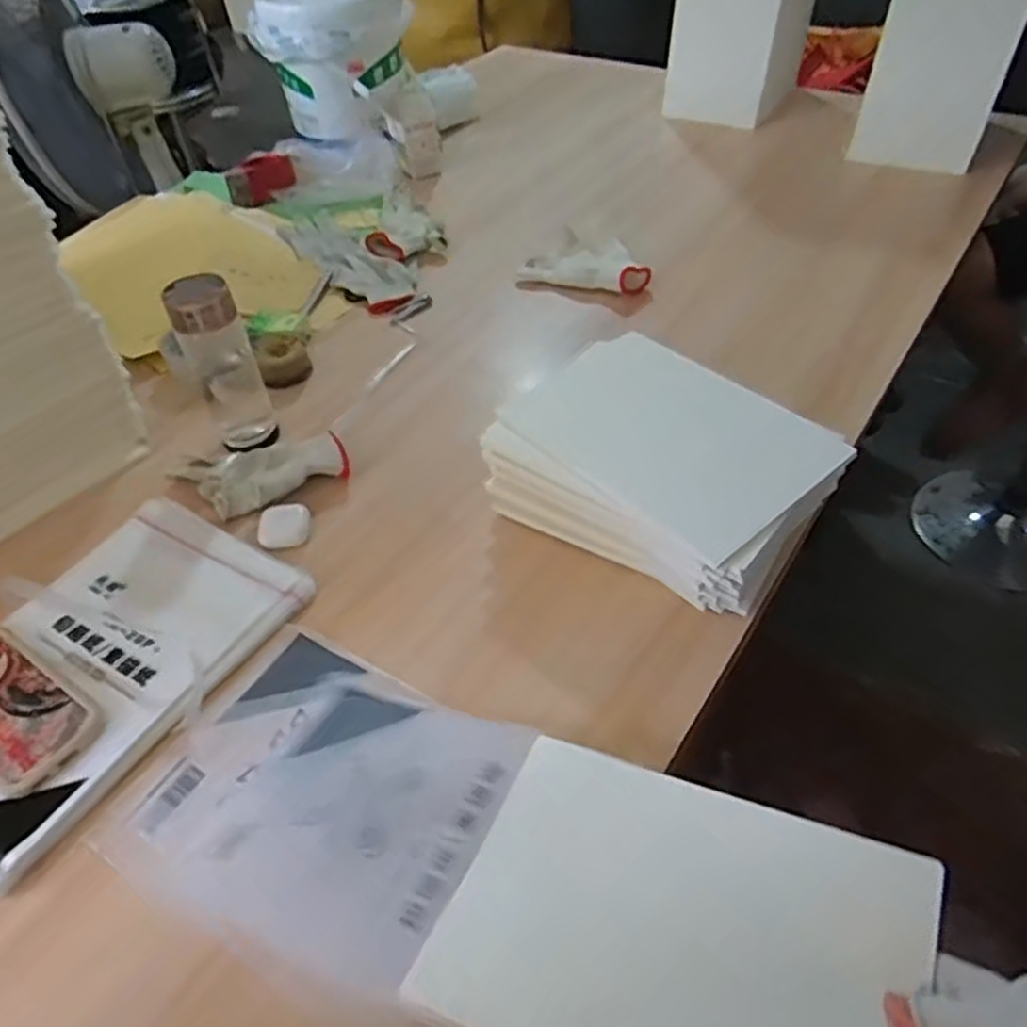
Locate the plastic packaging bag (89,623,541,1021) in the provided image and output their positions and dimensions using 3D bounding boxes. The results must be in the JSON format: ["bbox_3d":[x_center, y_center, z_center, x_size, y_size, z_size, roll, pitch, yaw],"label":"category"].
[{"bbox_3d":[-0.145,0.201,0.555,0.269,0.050,0.214,18,50,21],"label":"plastic packaging bag"}]

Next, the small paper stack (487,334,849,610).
[{"bbox_3d":[0.139,-0.029,0.713,0.221,0.132,0.265,-36,53,-27],"label":"small paper stack"}]

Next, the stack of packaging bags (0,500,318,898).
[{"bbox_3d":[-0.366,0.129,0.653,0.223,0.035,0.331,22,51,24],"label":"stack of packaging bags"}]

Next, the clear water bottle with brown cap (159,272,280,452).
[{"bbox_3d":[-0.309,-0.152,0.809,0.066,0.194,0.069,-23,48,-17],"label":"clear water bottle with brown cap"}]

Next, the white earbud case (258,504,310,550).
[{"bbox_3d":[-0.234,0.012,0.758,0.048,0.019,0.052,-8,45,-3],"label":"white earbud case"}]

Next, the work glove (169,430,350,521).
[{"bbox_3d":[-0.274,-0.045,0.805,0.184,0.031,0.101,-11,46,-6],"label":"work glove"}]

